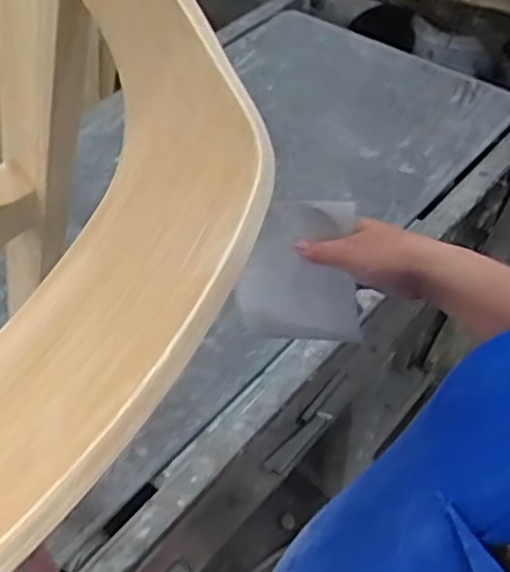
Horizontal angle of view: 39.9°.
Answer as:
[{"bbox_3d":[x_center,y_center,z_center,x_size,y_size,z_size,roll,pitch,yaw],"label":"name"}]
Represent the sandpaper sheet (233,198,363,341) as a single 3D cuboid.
[{"bbox_3d":[0.034,-0.011,0.602,0.105,0.129,0.016,0,26,13],"label":"sandpaper sheet"}]

